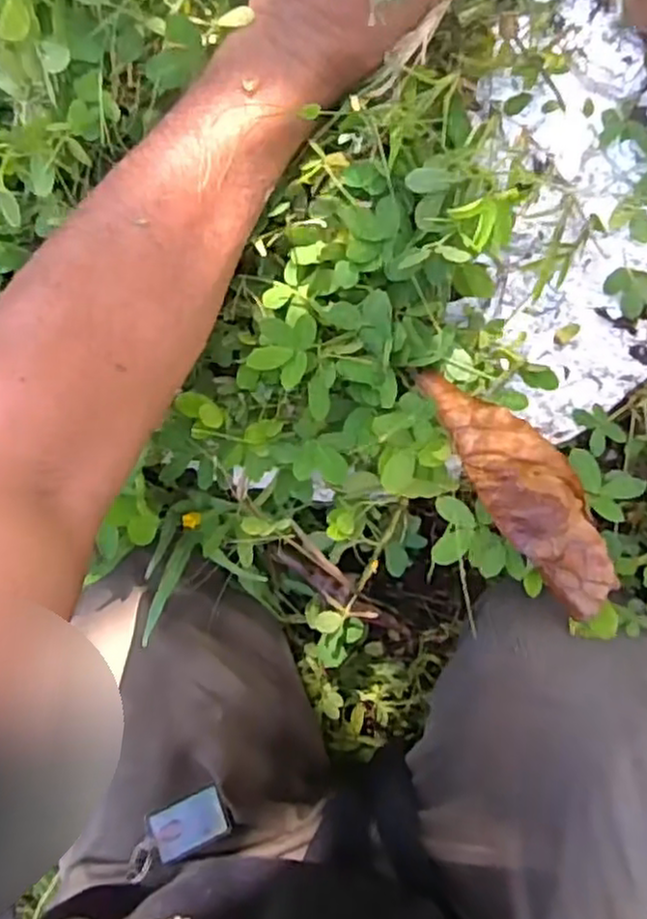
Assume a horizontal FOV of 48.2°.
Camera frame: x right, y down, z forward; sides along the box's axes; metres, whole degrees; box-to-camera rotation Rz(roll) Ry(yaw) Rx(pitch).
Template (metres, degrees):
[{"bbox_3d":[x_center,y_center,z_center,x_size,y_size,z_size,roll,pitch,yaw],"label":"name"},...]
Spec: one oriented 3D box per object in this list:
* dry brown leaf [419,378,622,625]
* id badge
[{"bbox_3d":[0.100,0.014,0.361,0.043,0.031,0.140,-35,82,-1],"label":"dry brown leaf"},{"bbox_3d":[-0.094,0.259,0.513,0.056,0.005,0.039,-16,90,-28],"label":"id badge"}]

